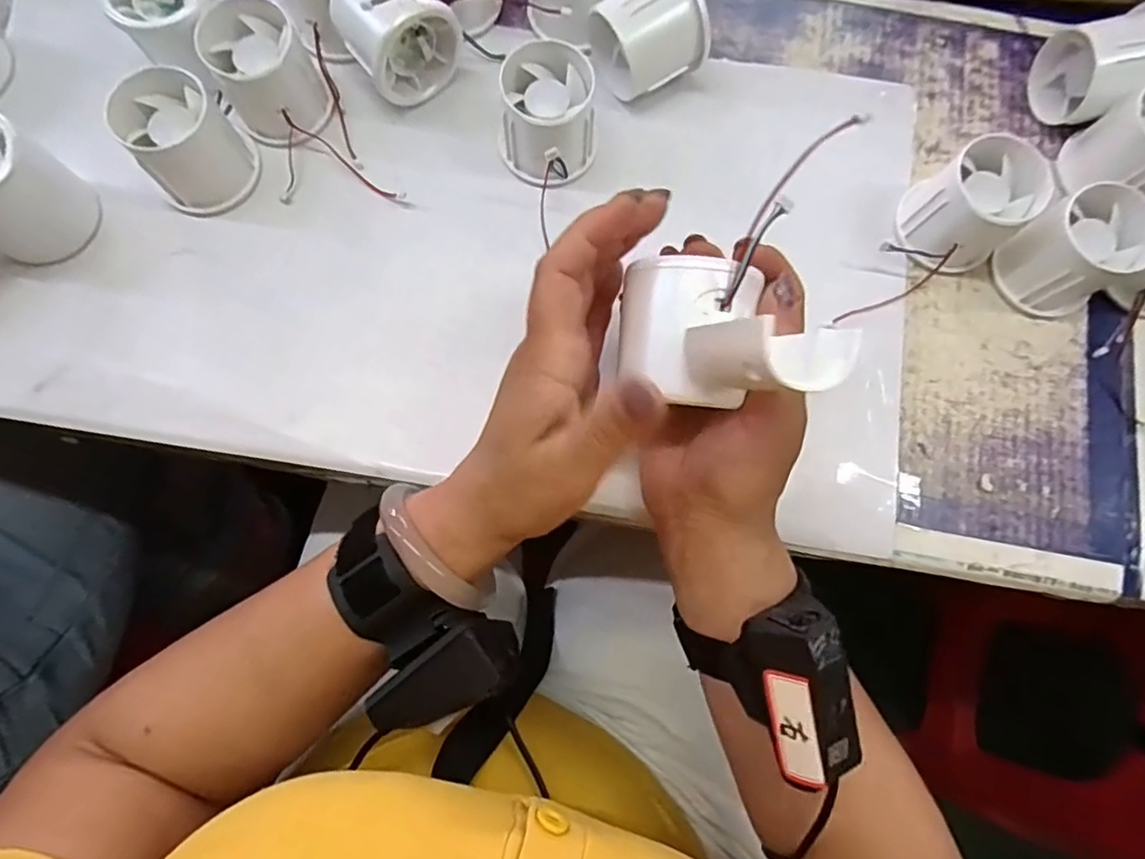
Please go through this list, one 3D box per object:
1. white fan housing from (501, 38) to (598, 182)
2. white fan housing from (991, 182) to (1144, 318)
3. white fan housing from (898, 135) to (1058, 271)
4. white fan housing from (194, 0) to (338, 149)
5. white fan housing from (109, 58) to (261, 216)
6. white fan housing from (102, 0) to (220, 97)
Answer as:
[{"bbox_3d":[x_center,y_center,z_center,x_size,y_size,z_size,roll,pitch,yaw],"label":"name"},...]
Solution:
[{"bbox_3d":[-0.014,-0.174,0.338,0.053,0.042,0.065,1,78,-1],"label":"white fan housing"},{"bbox_3d":[0.272,-0.096,0.326,0.054,0.049,0.052,0,78,-2],"label":"white fan housing"},{"bbox_3d":[0.218,-0.122,0.330,0.059,0.045,0.055,0,78,-2],"label":"white fan housing"},{"bbox_3d":[-0.172,-0.200,0.336,0.059,0.047,0.054,36,79,6],"label":"white fan housing"},{"bbox_3d":[-0.211,-0.157,0.328,0.056,0.048,0.058,-39,82,-9],"label":"white fan housing"},{"bbox_3d":[-0.223,-0.229,0.343,0.053,0.055,0.055,0,78,-2],"label":"white fan housing"}]

